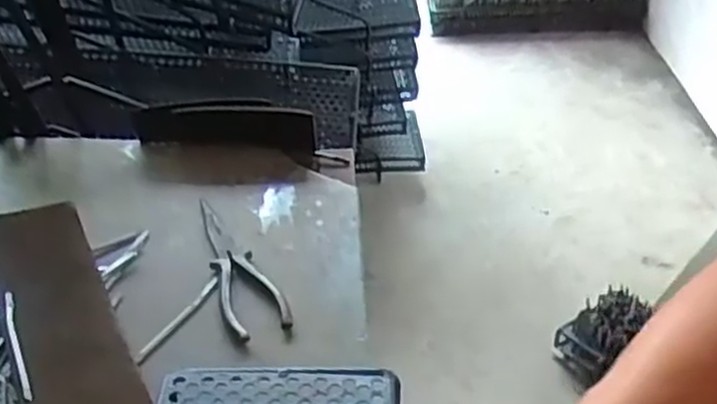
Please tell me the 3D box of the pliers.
[{"bbox_3d":[-0.108,0.051,0.674,0.049,0.011,0.185,-13,39,-17],"label":"pliers"}]

